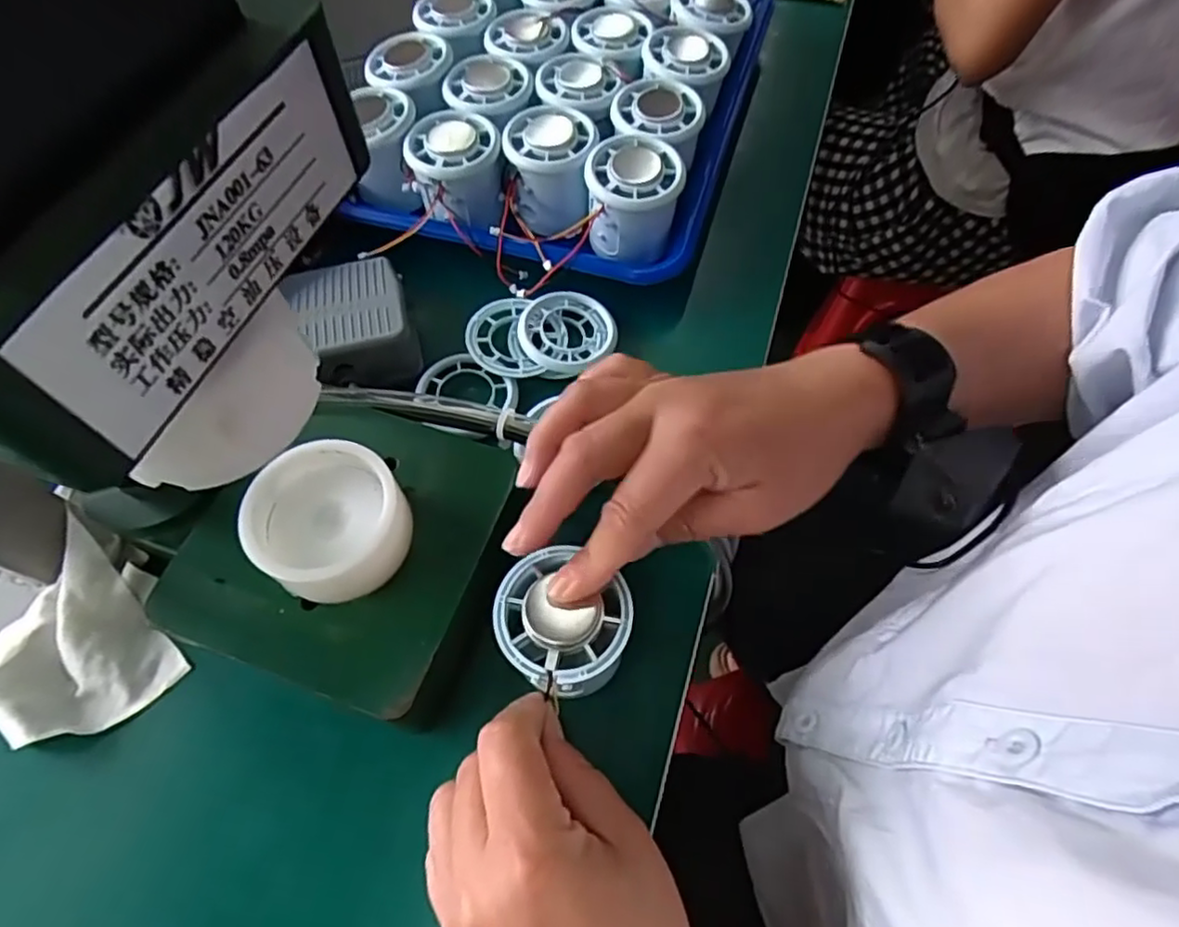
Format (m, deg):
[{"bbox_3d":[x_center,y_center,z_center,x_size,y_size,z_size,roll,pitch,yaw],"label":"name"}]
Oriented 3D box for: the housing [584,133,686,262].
[{"bbox_3d":[0.027,-0.158,0.395,0.053,0.053,0.055,9,63,6],"label":"housing"}]

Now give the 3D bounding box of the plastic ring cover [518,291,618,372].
[{"bbox_3d":[-0.013,-0.075,0.381,0.056,0.012,0.051,4,62,4],"label":"plastic ring cover"}]

